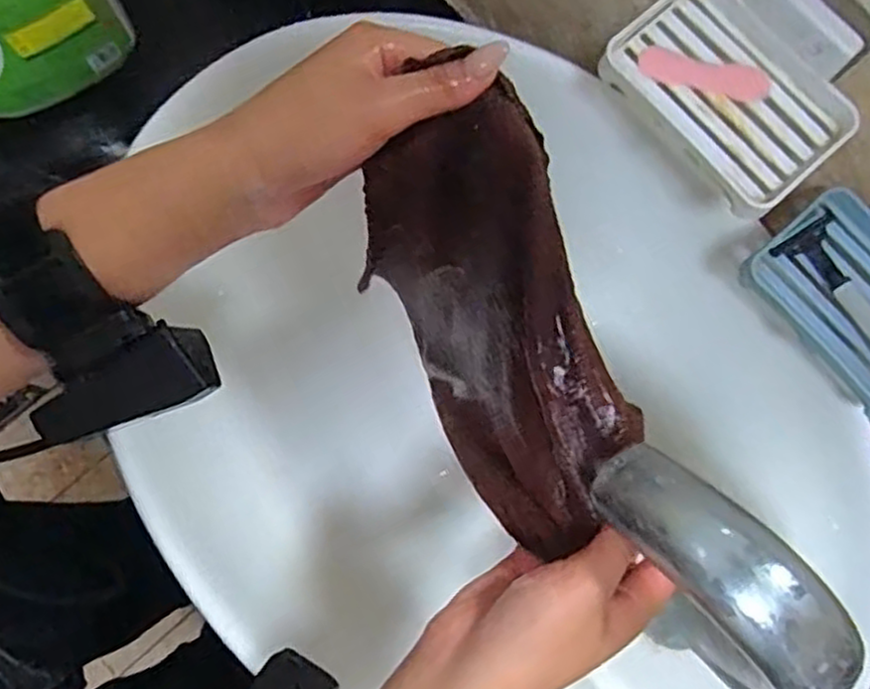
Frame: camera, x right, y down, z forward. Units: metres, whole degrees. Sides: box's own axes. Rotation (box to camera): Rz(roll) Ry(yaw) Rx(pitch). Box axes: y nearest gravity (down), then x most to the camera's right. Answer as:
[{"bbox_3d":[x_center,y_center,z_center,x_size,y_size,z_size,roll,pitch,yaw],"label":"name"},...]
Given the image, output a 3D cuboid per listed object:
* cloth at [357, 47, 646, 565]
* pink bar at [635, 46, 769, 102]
[{"bbox_3d":[0.031,0.000,0.398,0.069,0.249,0.193,-21,77,-4],"label":"cloth"},{"bbox_3d":[0.149,-0.150,0.413,0.071,0.008,0.018,13,79,0],"label":"pink bar"}]

